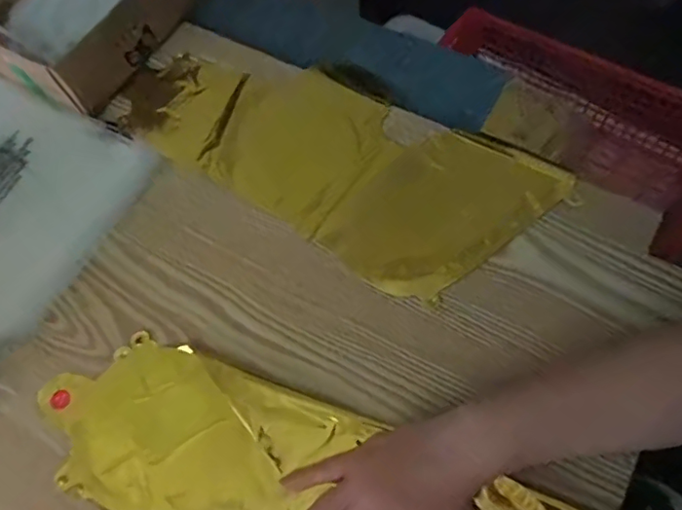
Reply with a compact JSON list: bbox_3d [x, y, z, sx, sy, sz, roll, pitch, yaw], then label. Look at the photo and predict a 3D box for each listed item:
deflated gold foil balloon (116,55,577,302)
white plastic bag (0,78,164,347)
[{"bbox_3d":[-0.017,-0.103,0.503,0.383,0.020,0.166,32,71,16],"label":"deflated gold foil balloon"},{"bbox_3d":[-0.316,-0.056,0.499,0.232,0.015,0.206,25,69,13],"label":"white plastic bag"}]

